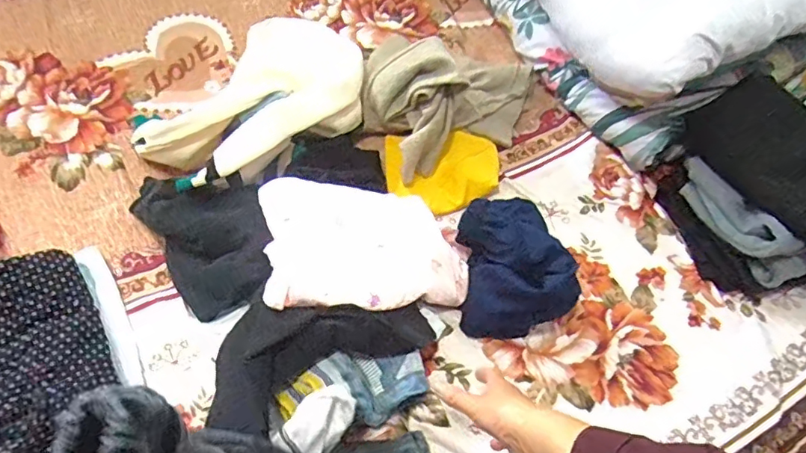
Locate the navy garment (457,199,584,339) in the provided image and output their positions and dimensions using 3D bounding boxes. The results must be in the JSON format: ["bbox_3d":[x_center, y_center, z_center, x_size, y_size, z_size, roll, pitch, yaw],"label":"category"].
[{"bbox_3d":[0.149,0.041,0.748,0.140,0.109,0.204,-2,61,-5],"label":"navy garment"}]

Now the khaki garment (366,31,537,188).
[{"bbox_3d":[0.074,-0.214,0.865,0.267,0.149,0.249,2,61,-3],"label":"khaki garment"}]

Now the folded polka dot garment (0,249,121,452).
[{"bbox_3d":[-0.436,0.148,0.625,0.147,0.045,0.248,-24,64,-18],"label":"folded polka dot garment"}]

